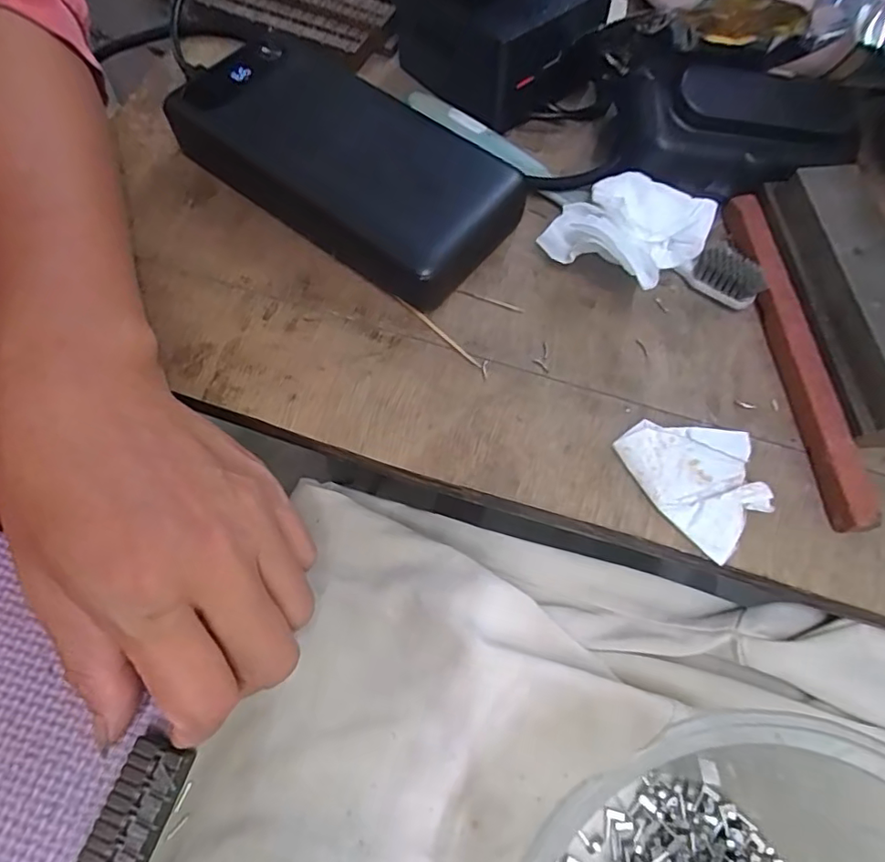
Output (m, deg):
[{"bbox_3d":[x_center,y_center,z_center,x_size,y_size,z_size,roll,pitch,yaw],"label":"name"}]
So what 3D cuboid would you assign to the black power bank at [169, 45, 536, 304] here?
[{"bbox_3d":[-0.042,-0.120,0.247,0.153,0.024,0.074,37,71,14],"label":"black power bank"}]

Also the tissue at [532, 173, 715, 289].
[{"bbox_3d":[0.076,-0.082,0.231,0.052,0.029,0.048,41,72,15],"label":"tissue"}]

